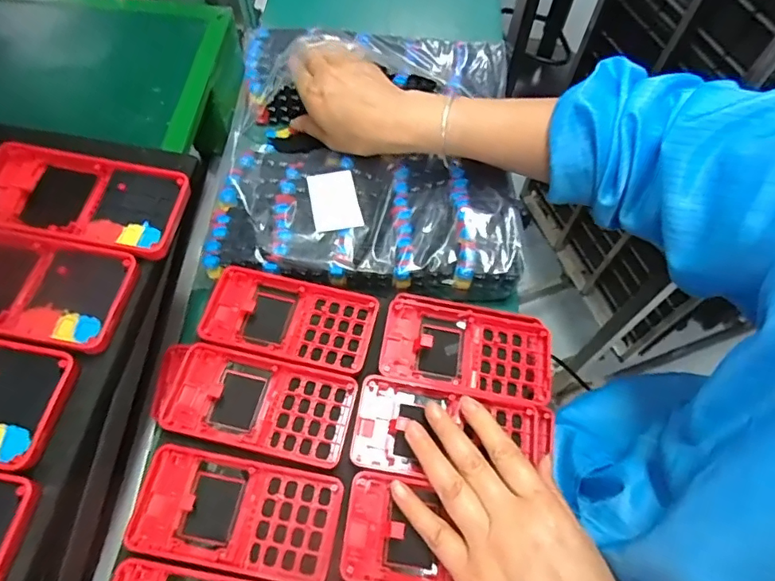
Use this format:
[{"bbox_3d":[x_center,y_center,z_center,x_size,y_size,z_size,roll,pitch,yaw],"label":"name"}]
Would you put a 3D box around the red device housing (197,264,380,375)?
[{"bbox_3d":[-0.073,0.021,0.382,0.124,0.014,0.063,14,63,4],"label":"red device housing"}]

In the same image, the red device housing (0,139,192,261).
[{"bbox_3d":[-0.195,-0.060,0.328,0.125,0.015,0.065,11,63,3],"label":"red device housing"}]

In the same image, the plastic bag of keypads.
[{"bbox_3d":[-0.018,-0.143,0.514,0.270,0.054,0.305,2,63,-2],"label":"plastic bag of keypads"}]

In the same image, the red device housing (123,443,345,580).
[{"bbox_3d":[-0.093,0.137,0.319,0.123,0.010,0.062,11,63,2],"label":"red device housing"}]

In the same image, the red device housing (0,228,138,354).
[{"bbox_3d":[-0.218,-0.004,0.300,0.125,0.011,0.063,11,63,3],"label":"red device housing"}]

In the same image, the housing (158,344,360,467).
[{"bbox_3d":[-0.087,0.076,0.351,0.125,0.010,0.062,13,63,3],"label":"housing"}]

